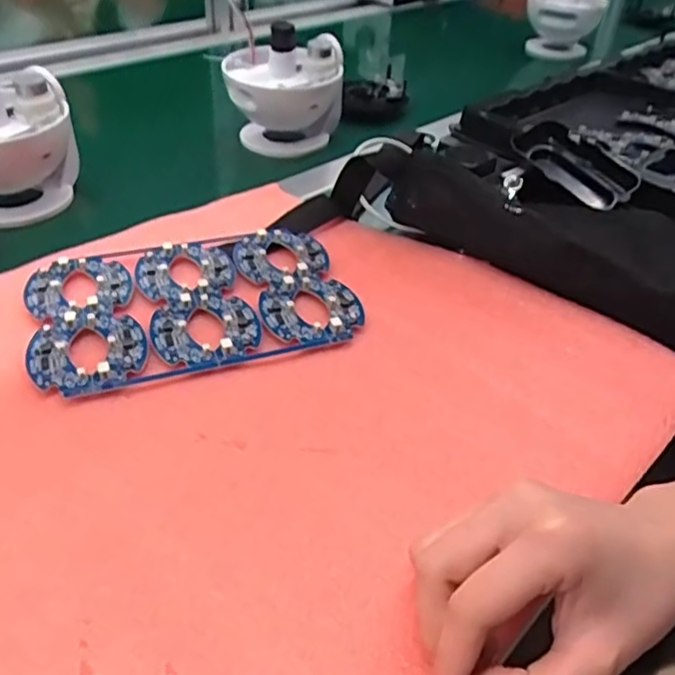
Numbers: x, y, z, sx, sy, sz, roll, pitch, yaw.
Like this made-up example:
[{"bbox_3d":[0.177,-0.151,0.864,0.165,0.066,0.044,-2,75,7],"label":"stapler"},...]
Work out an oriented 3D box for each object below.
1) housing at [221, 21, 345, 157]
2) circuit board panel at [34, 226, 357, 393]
[{"bbox_3d":[-0.059,-0.249,0.651,0.112,0.125,0.088,13,42,9],"label":"housing"},{"bbox_3d":[-0.095,-0.026,0.420,0.199,0.008,0.135,-12,44,-18],"label":"circuit board panel"}]

